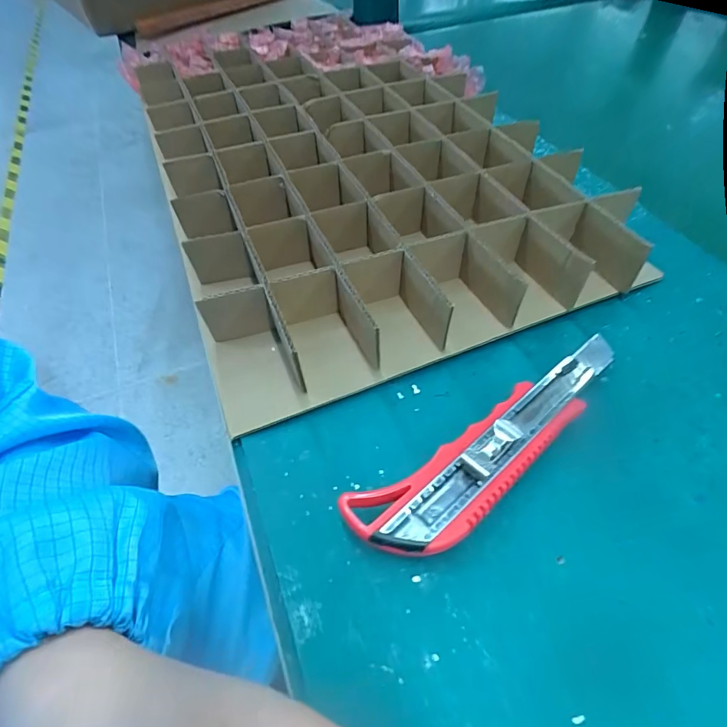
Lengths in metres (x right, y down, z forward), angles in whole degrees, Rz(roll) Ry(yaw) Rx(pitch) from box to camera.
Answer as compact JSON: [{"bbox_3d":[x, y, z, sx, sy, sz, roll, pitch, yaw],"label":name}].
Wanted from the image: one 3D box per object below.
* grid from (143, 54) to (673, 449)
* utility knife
[{"bbox_3d":[-0.019,-0.181,0.386,0.292,0.048,0.428,-19,53,-11],"label":"grid"},{"bbox_3d":[0.076,0.042,0.229,0.180,0.021,0.043,-29,56,-18],"label":"utility knife"}]

